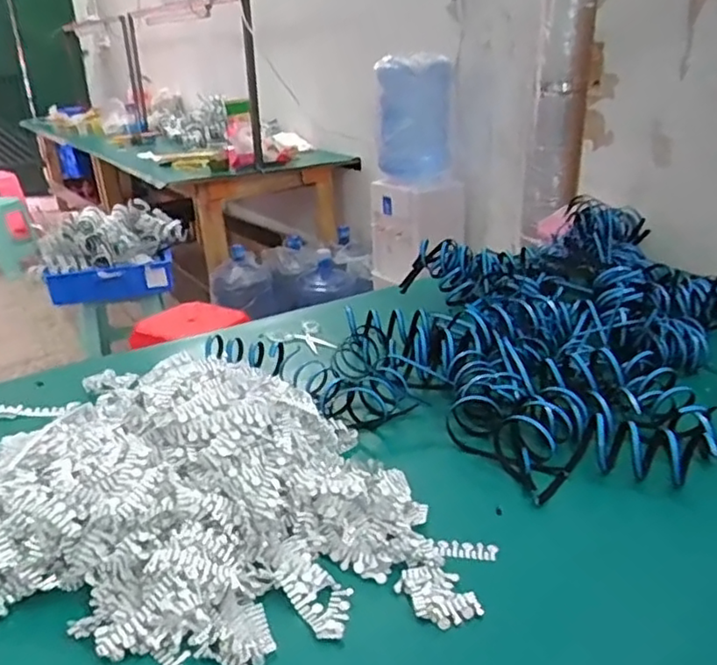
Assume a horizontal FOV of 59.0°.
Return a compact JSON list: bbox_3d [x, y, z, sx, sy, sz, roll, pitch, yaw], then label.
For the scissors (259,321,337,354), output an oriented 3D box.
[{"bbox_3d":[-0.103,0.011,1.074,0.099,0.012,0.115,-11,26,-21],"label":"scissors"}]

